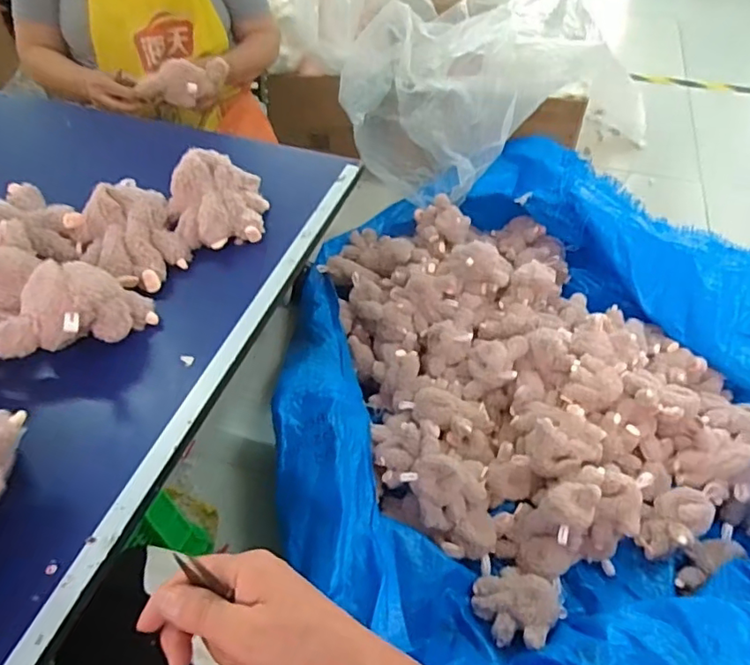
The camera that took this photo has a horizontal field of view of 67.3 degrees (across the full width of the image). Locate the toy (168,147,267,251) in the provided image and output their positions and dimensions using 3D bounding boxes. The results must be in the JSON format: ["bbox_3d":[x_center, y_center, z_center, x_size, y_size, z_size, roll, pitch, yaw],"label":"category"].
[{"bbox_3d":[-0.182,-0.155,0.651,0.110,0.071,0.100,-13,51,-10],"label":"toy"}]

